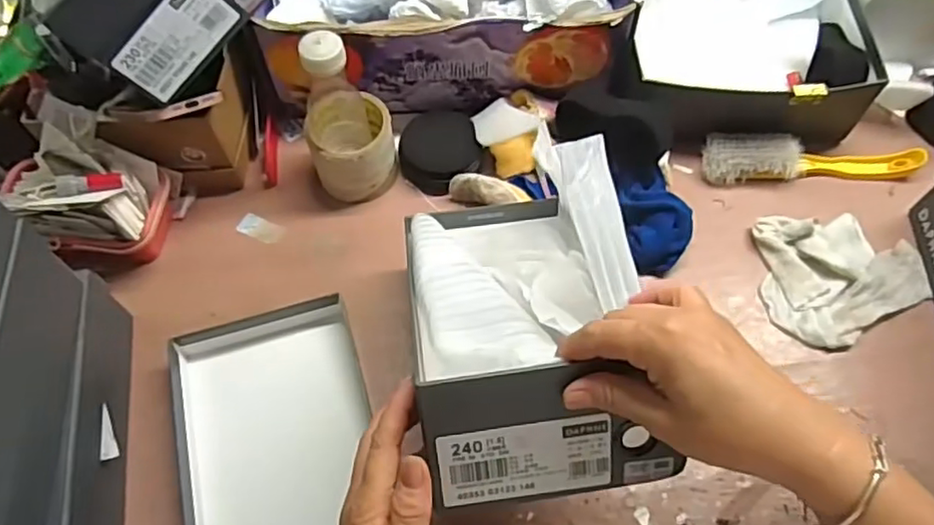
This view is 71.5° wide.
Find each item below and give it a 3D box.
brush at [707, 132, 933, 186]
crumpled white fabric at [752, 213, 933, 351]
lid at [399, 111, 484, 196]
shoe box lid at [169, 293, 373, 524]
[{"bbox_3d":[0.378,-0.110,0.712,0.230,0.039,0.051,4,62,2],"label":"brush"},{"bbox_3d":[0.382,0.015,0.652,0.161,0.027,0.139,-1,62,0],"label":"crumpled white fabric"},{"bbox_3d":[-0.030,-0.122,0.714,0.085,0.033,0.088,0,62,0],"label":"lid"},{"bbox_3d":[-0.156,0.186,0.559,0.159,0.044,0.299,-14,62,-7],"label":"shoe box lid"}]

